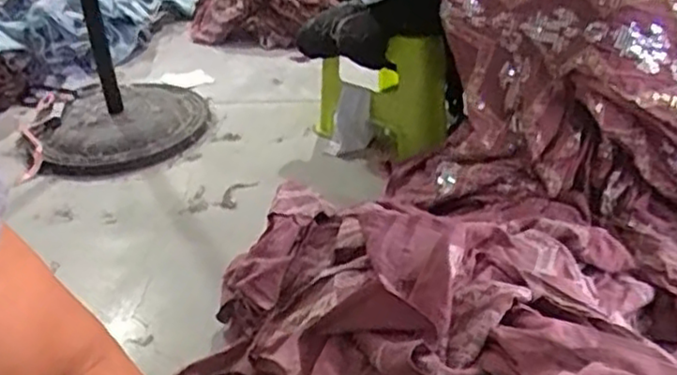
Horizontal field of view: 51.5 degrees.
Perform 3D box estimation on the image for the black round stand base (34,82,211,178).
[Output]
[{"bbox_3d":[-0.461,-0.145,1.583,0.327,0.055,0.370,-4,33,-1],"label":"black round stand base"}]

